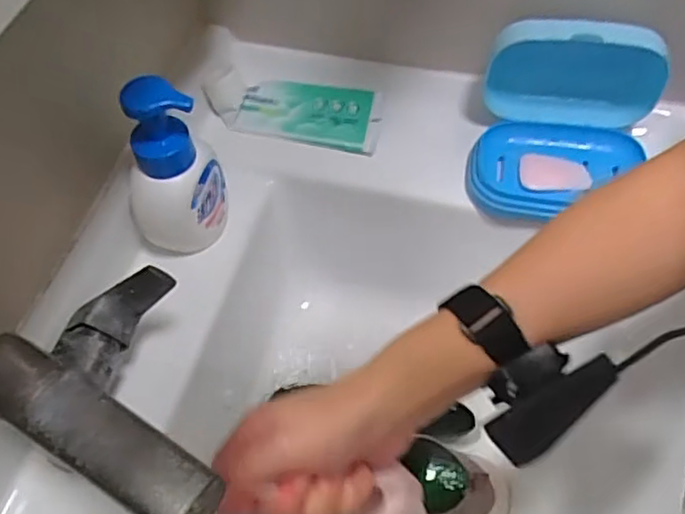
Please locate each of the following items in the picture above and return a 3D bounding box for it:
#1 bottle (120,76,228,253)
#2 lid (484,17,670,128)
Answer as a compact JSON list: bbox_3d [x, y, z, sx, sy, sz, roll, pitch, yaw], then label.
[{"bbox_3d":[-0.137,-0.072,0.499,0.076,0.146,0.064,-15,58,-6],"label":"bottle"},{"bbox_3d":[0.200,-0.158,0.543,0.145,0.103,0.033,4,58,6],"label":"lid"}]

